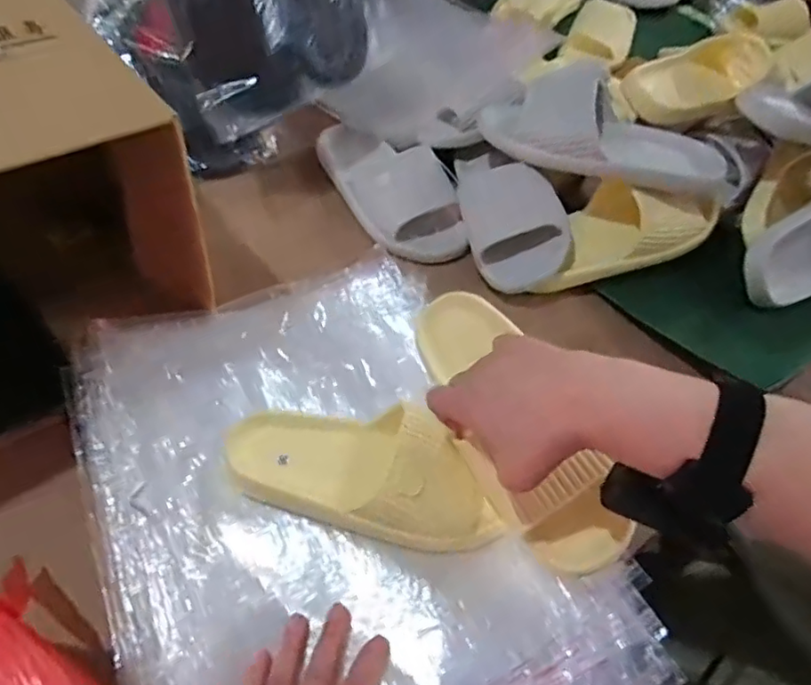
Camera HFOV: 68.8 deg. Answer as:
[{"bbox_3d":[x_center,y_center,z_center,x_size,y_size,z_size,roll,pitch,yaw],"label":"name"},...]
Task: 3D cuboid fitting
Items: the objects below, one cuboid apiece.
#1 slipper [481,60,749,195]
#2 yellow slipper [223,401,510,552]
[{"bbox_3d":[0.219,-0.226,0.646,0.274,0.078,0.114,22,54,11],"label":"slipper"},{"bbox_3d":[-0.031,0.094,0.463,0.214,0.049,0.091,17,53,8],"label":"yellow slipper"}]

